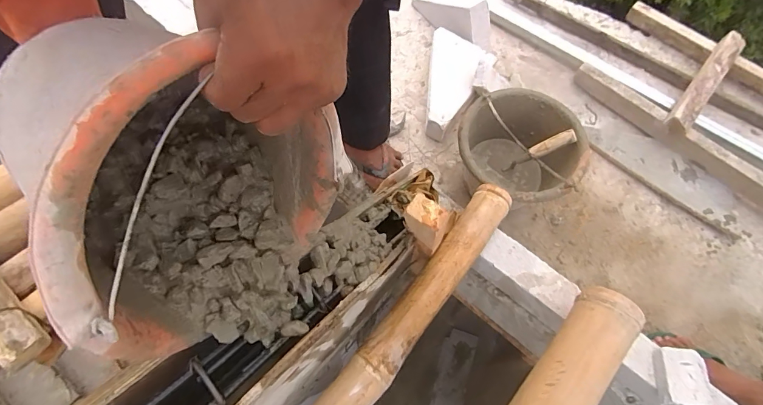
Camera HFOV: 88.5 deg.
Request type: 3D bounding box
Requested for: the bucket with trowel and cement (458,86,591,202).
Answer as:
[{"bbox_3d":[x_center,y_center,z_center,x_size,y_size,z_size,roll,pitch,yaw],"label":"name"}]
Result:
[{"bbox_3d":[0.318,-0.109,0.939,0.272,0.180,0.274,1,66,-3],"label":"bucket with trowel and cement"}]

